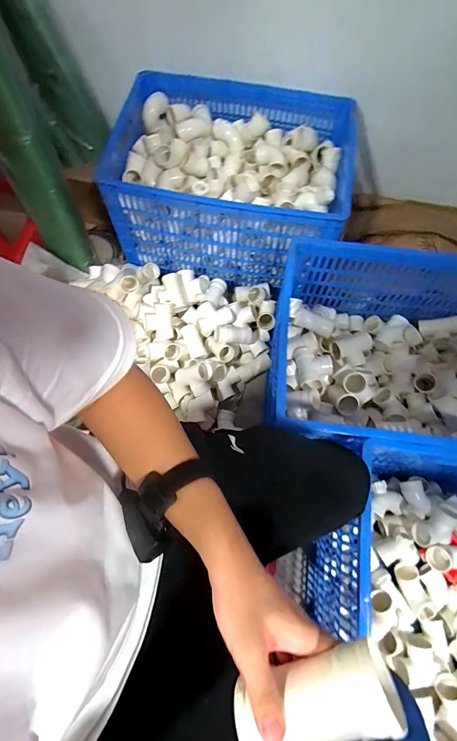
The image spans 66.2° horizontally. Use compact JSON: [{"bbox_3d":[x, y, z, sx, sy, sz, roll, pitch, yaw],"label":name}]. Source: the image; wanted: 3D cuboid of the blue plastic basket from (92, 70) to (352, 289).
[{"bbox_3d":[-0.003,-0.591,1.119,0.692,0.319,0.472,8,70,1],"label":"blue plastic basket"}]

